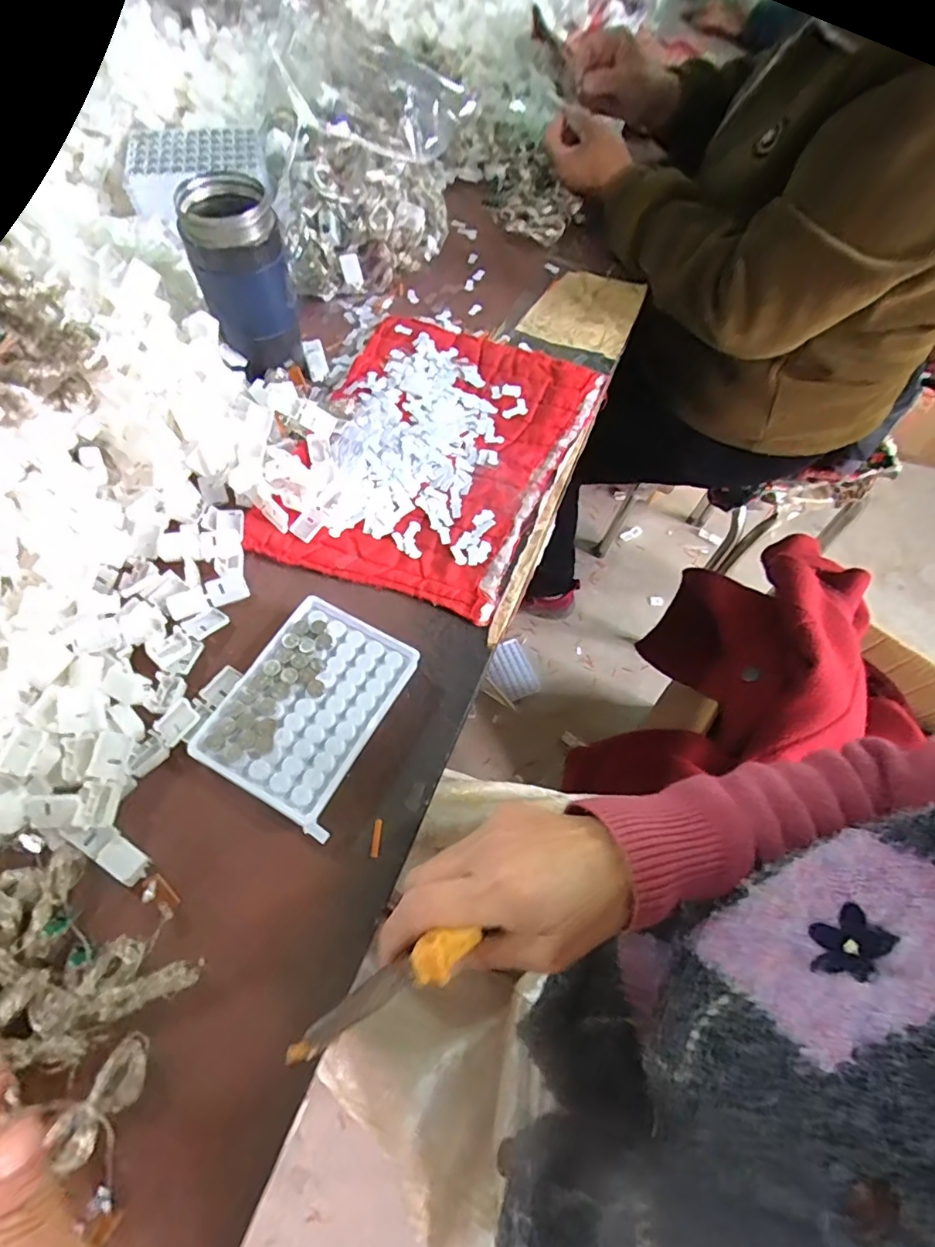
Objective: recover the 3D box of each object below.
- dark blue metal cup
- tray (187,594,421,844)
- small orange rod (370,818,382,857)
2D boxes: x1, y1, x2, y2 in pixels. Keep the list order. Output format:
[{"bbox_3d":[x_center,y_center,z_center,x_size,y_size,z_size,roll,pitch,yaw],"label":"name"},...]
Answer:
[{"bbox_3d":[-0.185,-0.285,0.462,0.073,0.124,0.062,-19,66,-12],"label":"dark blue metal cup"},{"bbox_3d":[-0.105,0.055,0.373,0.095,0.024,0.130,26,65,10],"label":"tray"},{"bbox_3d":[-0.057,0.134,0.347,0.005,0.004,0.022,6,63,0],"label":"small orange rod"}]

